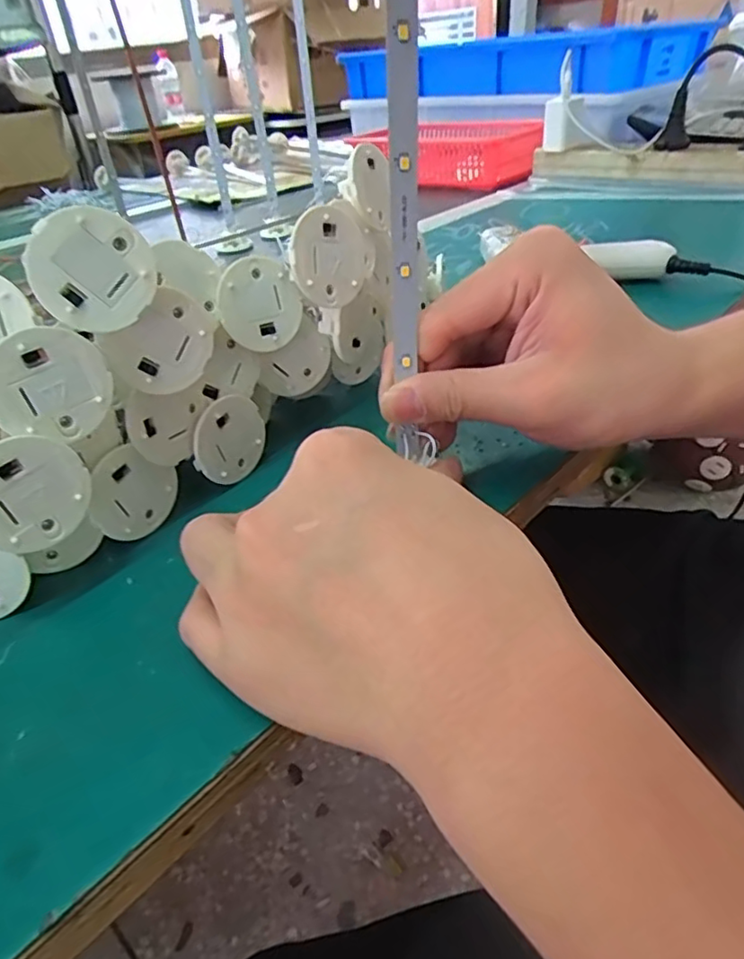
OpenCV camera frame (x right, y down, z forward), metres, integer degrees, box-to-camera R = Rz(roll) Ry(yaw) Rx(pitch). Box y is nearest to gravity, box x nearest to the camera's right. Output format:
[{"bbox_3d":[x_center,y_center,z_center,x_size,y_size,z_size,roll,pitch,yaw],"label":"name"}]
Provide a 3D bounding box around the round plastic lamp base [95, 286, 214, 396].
[{"bbox_3d":[-0.077,-0.047,0.224,0.005,0.041,0.039,25,46,37],"label":"round plastic lamp base"}]

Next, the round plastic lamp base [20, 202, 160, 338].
[{"bbox_3d":[-0.092,-0.069,0.200,0.037,0.037,0.004,-45,30,-4],"label":"round plastic lamp base"}]

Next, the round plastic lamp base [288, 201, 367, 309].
[{"bbox_3d":[-0.017,-0.091,0.245,0.004,0.038,0.040,13,80,44],"label":"round plastic lamp base"}]

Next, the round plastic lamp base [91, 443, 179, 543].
[{"bbox_3d":[-0.095,0.006,0.240,0.006,0.038,0.035,19,43,31],"label":"round plastic lamp base"}]

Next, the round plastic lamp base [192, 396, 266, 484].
[{"bbox_3d":[-0.063,-0.017,0.267,0.008,0.038,0.036,17,42,29],"label":"round plastic lamp base"}]

